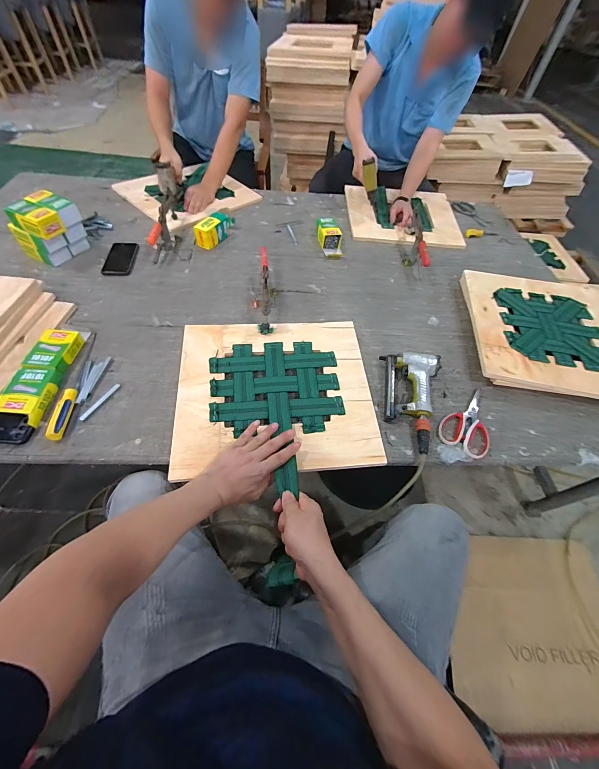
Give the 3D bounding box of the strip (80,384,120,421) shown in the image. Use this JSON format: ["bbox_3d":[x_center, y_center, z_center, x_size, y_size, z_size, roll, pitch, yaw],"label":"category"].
[{"bbox_3d":[-0.423,0.036,0.652,0.012,0.004,0.100,25,56,13],"label":"strip"}]

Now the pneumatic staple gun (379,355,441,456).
[{"bbox_3d":[0.263,0.031,0.695,0.134,0.041,0.246,6,54,-1],"label":"pneumatic staple gun"}]

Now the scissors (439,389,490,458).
[{"bbox_3d":[0.378,0.075,0.686,0.097,0.010,0.171,26,56,13],"label":"scissors"}]

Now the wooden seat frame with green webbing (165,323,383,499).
[{"bbox_3d":[-0.050,0.009,0.681,0.419,0.031,0.420,-2,55,-6],"label":"wooden seat frame with green webbing"}]

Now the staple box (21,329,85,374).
[{"bbox_3d":[-0.566,-0.081,0.711,0.081,0.034,0.123,3,54,-3],"label":"staple box"}]

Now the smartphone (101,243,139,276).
[{"bbox_3d":[-0.554,-0.394,0.952,0.083,0.015,0.150,0,54,-5],"label":"smartphone"}]

